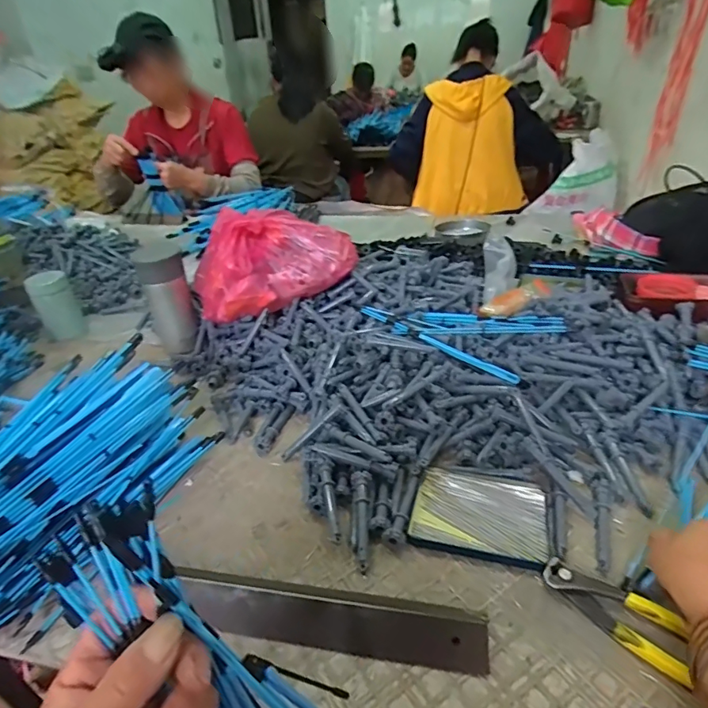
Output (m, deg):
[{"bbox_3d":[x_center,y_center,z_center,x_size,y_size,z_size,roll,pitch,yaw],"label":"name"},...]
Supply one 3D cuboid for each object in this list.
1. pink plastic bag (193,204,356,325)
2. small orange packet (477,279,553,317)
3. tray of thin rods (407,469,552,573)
[{"bbox_3d":[-0.124,-0.144,0.743,0.244,0.149,0.118,-19,35,-21],"label":"pink plastic bag"},{"bbox_3d":[0.250,-0.083,0.723,0.117,0.011,0.045,-25,35,-5],"label":"small orange packet"},{"bbox_3d":[0.126,0.159,0.464,0.126,0.019,0.098,8,34,19],"label":"tray of thin rods"}]

